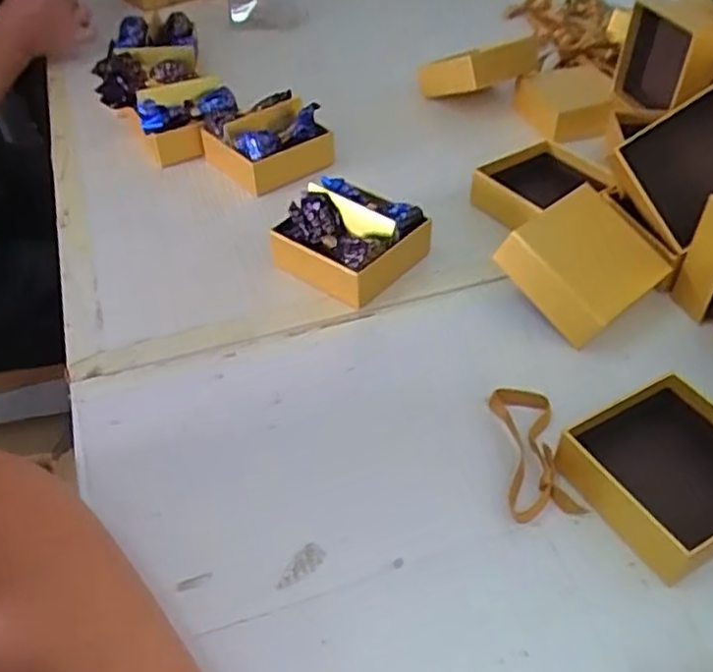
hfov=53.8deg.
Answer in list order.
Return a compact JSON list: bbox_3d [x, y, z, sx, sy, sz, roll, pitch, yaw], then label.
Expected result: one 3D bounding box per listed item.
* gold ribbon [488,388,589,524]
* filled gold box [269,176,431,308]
[{"bbox_3d":[0.101,0.066,0.405,0.037,0.009,0.086,-3,44,0],"label":"gold ribbon"},{"bbox_3d":[-0.007,-0.074,0.524,0.089,0.053,0.090,30,53,29],"label":"filled gold box"}]

